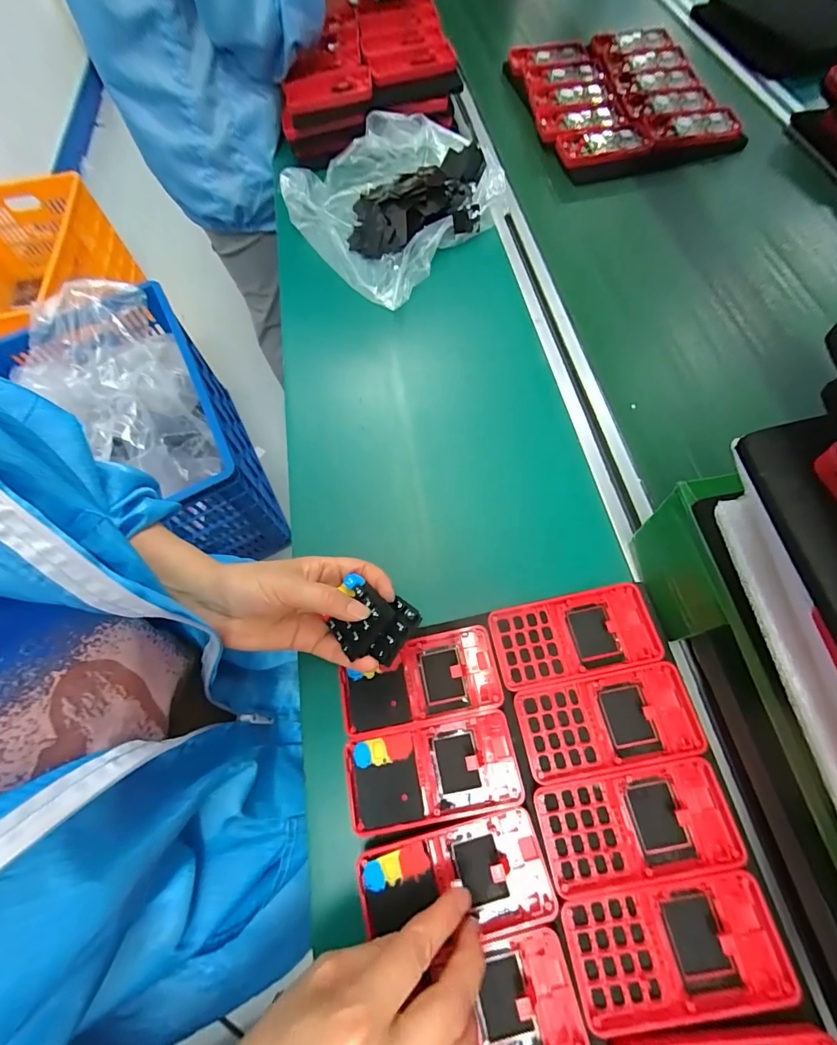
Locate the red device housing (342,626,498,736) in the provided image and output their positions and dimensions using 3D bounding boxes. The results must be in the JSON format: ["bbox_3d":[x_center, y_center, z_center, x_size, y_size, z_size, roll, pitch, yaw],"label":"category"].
[{"bbox_3d":[0.000,0.123,0.333,0.122,0.016,0.059,-11,69,-1],"label":"red device housing"}]

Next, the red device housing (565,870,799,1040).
[{"bbox_3d":[0.156,0.259,0.258,0.123,0.015,0.065,-9,69,-1],"label":"red device housing"}]

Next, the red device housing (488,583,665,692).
[{"bbox_3d":[0.122,0.089,0.336,0.125,0.015,0.061,-12,69,-2],"label":"red device housing"}]

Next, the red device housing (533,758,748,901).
[{"bbox_3d":[0.146,0.202,0.284,0.123,0.014,0.063,-11,69,-1],"label":"red device housing"}]

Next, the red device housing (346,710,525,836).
[{"bbox_3d":[0.010,0.179,0.307,0.120,0.020,0.060,-11,69,-1],"label":"red device housing"}]

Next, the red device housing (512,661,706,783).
[{"bbox_3d":[0.138,0.145,0.310,0.123,0.017,0.062,-11,69,-1],"label":"red device housing"}]

